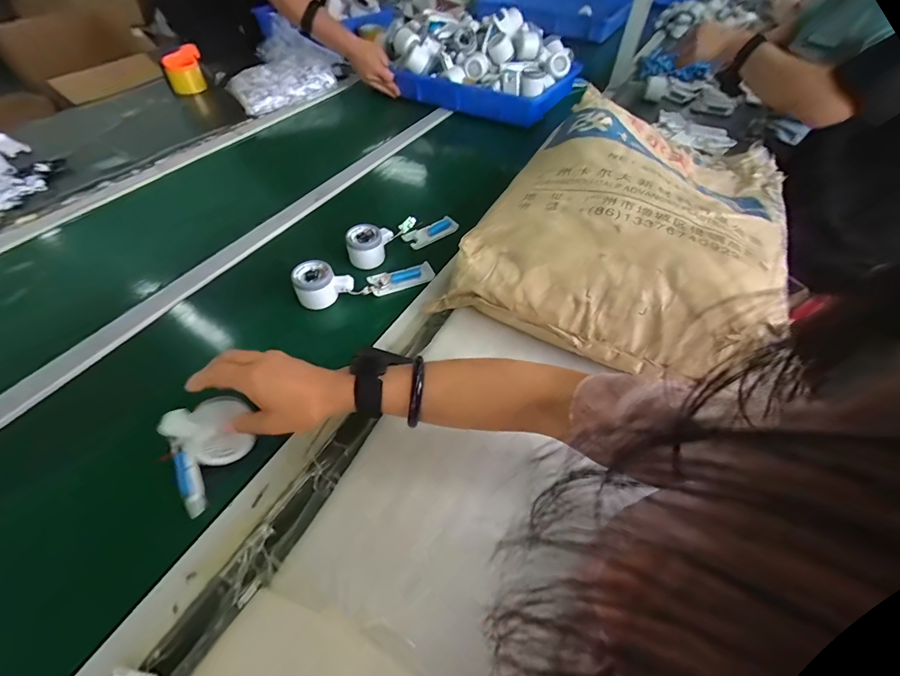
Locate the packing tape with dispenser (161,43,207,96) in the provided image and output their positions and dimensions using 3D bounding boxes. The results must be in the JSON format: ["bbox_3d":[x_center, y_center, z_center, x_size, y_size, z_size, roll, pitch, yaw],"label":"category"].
[{"bbox_3d":[-0.728,-0.739,1.073,0.102,0.091,0.104,-18,54,-17],"label":"packing tape with dispenser"}]

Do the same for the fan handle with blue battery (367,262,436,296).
[{"bbox_3d":[-0.079,-0.097,0.633,0.105,0.012,0.044,-15,53,-15],"label":"fan handle with blue battery"}]

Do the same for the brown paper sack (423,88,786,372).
[{"bbox_3d":[0.346,-0.235,0.656,0.427,0.125,0.707,25,54,17],"label":"brown paper sack"}]

